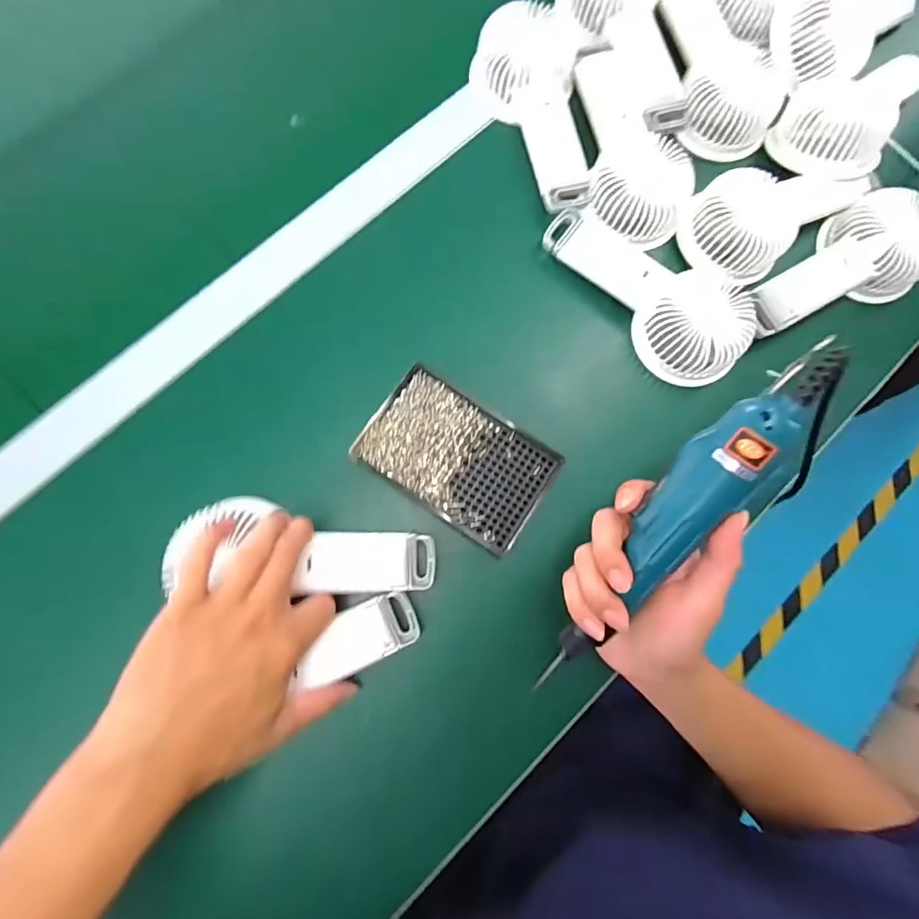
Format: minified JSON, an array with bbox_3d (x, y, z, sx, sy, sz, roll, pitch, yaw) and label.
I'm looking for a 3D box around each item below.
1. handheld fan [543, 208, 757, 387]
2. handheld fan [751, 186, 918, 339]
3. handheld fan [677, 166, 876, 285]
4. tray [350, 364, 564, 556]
[{"bbox_3d":[0.152,-0.141,0.402,0.182,0.042,0.081,43,81,4],"label":"handheld fan"},{"bbox_3d":[0.320,-0.158,0.409,0.174,0.036,0.083,-33,84,-8],"label":"handheld fan"},{"bbox_3d":[0.275,-0.212,0.414,0.174,0.044,0.082,-24,83,-7],"label":"handheld fan"},{"bbox_3d":[0.000,-0.002,0.372,0.136,0.012,0.087,33,81,2],"label":"tray"}]

